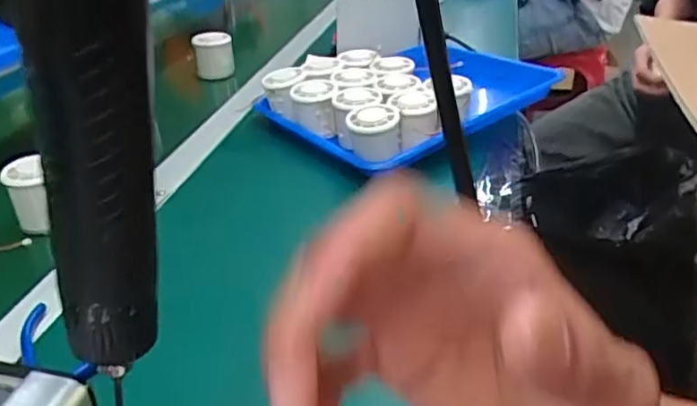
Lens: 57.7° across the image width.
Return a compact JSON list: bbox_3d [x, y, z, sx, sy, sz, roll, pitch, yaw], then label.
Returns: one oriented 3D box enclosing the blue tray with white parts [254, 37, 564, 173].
[{"bbox_3d":[0.089,-0.148,0.785,0.348,0.048,0.239,-24,37,-34],"label":"blue tray with white parts"}]

